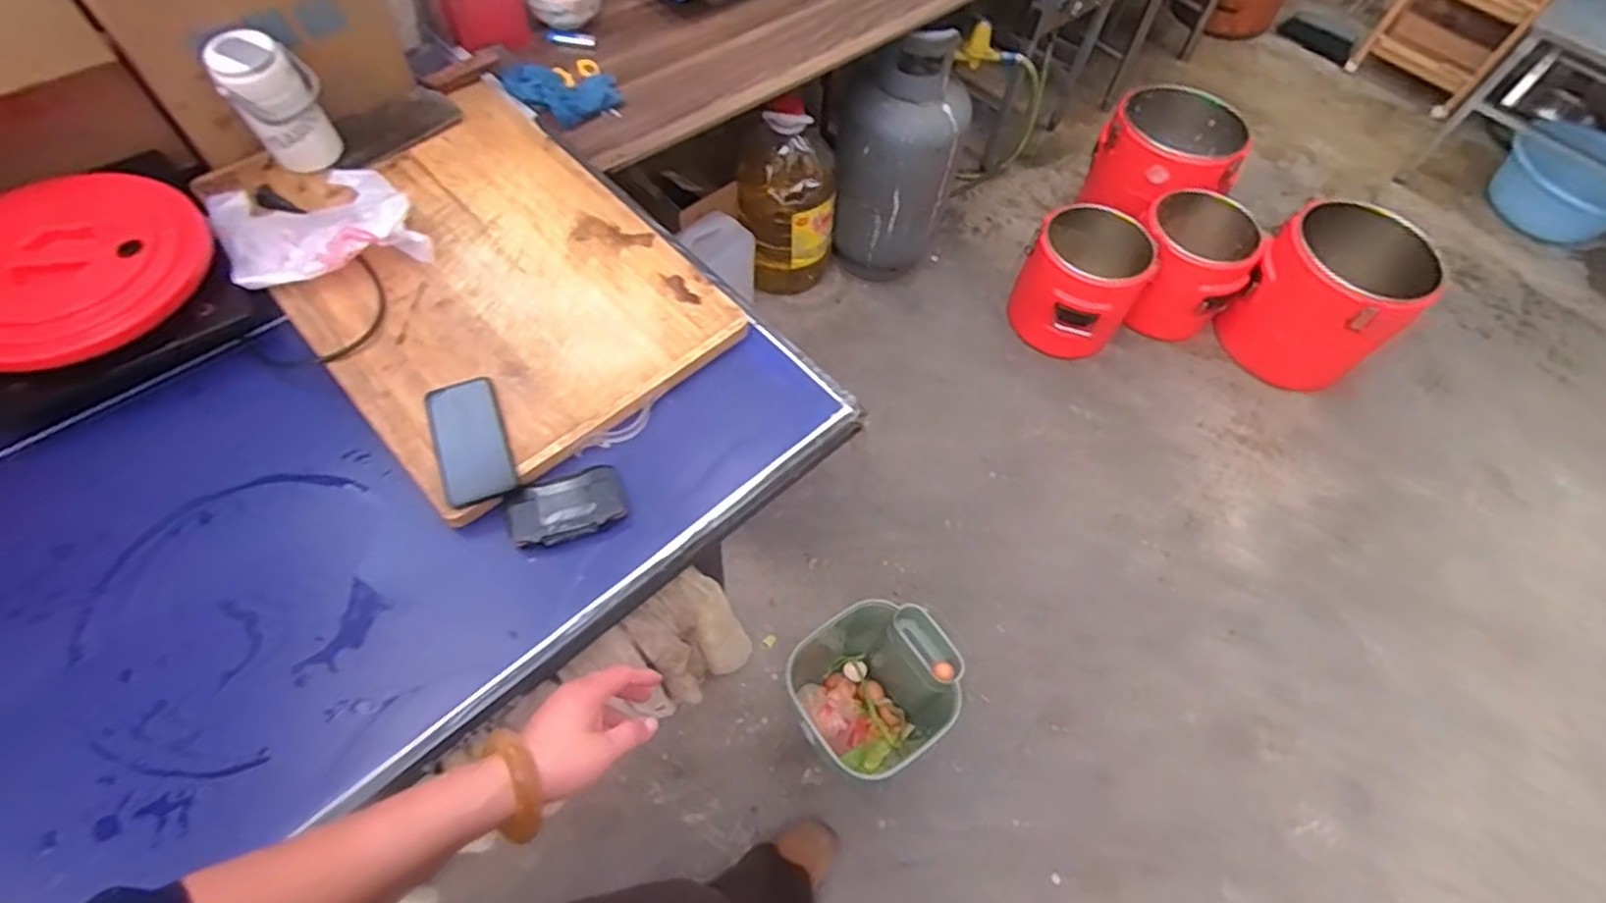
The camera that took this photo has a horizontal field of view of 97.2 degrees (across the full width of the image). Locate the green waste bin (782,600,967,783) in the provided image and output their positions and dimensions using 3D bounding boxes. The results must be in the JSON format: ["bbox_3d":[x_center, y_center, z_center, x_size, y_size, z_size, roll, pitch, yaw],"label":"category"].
[{"bbox_3d":[0.122,0.438,1.308,0.265,0.249,0.267,41,65,18],"label":"green waste bin"}]

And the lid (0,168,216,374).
[{"bbox_3d":[-0.902,-0.235,0.850,0.326,0.051,0.281,34,66,14],"label":"lid"}]

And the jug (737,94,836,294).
[{"bbox_3d":[-0.042,-0.631,1.812,0.239,0.459,0.209,0,60,-4],"label":"jug"}]

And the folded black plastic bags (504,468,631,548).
[{"bbox_3d":[-0.266,0.060,0.796,0.127,0.017,0.073,-19,63,-13],"label":"folded black plastic bags"}]

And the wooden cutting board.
[{"bbox_3d":[-0.446,-0.262,0.955,0.434,0.045,0.664,-39,68,-21],"label":"wooden cutting board"}]

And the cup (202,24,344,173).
[{"bbox_3d":[-0.708,-0.468,0.969,0.099,0.174,0.091,1,60,-2],"label":"cup"}]

